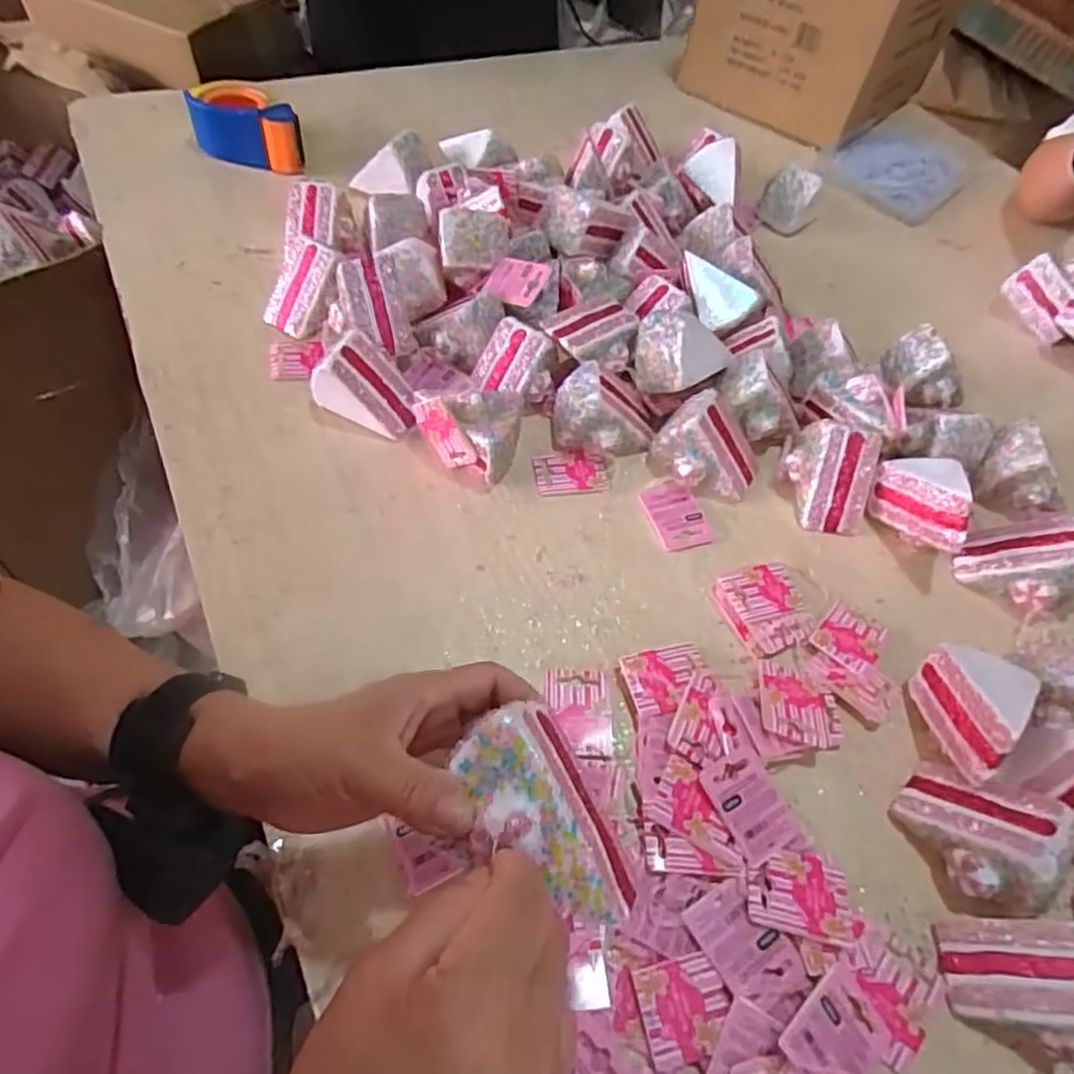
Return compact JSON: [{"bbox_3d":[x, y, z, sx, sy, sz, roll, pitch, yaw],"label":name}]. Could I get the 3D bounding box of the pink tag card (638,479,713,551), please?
[{"bbox_3d":[0.120,-0.018,0.587,0.046,0.007,0.063,-15,64,-12],"label":"pink tag card"}]

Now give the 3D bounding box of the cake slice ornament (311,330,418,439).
[{"bbox_3d":[-0.150,-0.132,0.599,0.086,0.065,0.057,22,56,11],"label":"cake slice ornament"}]

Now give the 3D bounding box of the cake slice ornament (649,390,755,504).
[{"bbox_3d":[0.150,-0.080,0.596,0.090,0.062,0.068,23,56,12],"label":"cake slice ornament"}]

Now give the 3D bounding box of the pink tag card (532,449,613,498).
[{"bbox_3d":[0.032,-0.057,0.603,0.068,0.005,0.042,-7,65,-4],"label":"pink tag card"}]

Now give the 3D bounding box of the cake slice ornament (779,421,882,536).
[{"bbox_3d":[0.253,-0.054,0.589,0.079,0.072,0.069,15,55,6],"label":"cake slice ornament"}]

